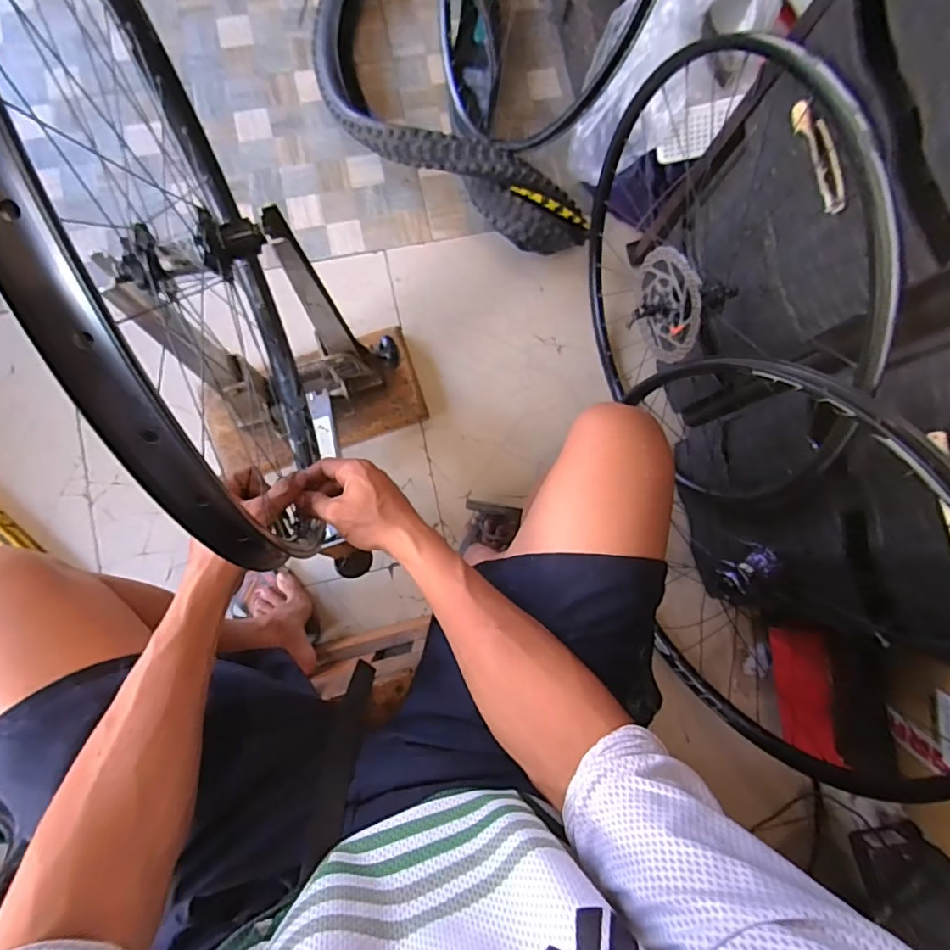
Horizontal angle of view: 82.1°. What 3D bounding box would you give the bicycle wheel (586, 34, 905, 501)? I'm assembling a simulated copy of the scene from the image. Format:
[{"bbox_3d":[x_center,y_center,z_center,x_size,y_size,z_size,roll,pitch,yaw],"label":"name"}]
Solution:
[{"bbox_3d":[0.322,-0.260,0.785,0.122,0.596,0.596,-8,84,-5],"label":"bicycle wheel"}]

